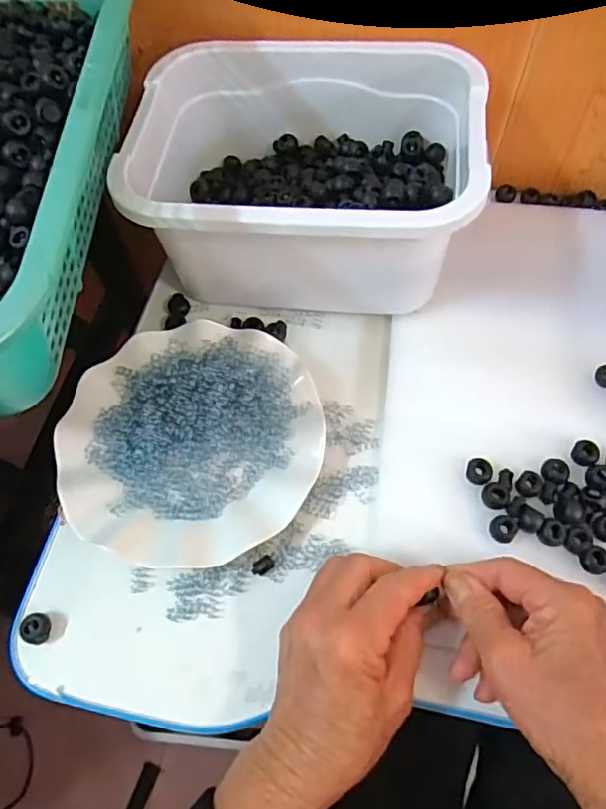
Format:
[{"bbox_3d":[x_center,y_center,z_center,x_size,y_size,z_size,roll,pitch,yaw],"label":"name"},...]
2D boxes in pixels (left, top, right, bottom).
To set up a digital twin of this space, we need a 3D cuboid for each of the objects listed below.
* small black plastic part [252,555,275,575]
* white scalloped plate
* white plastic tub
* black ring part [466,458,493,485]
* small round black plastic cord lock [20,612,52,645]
[{"bbox_3d":[-0.027,0.106,0.383,0.015,0.004,0.010,-36,67,-16],"label":"small black plastic part"},{"bbox_3d":[-0.078,0.022,0.415,0.177,0.028,0.174,-1,62,1],"label":"white scalloped plate"},{"bbox_3d":[0.002,-0.169,0.454,0.242,0.122,0.191,7,62,5],"label":"white plastic tub"},{"bbox_3d":[0.120,0.045,0.394,0.017,0.005,0.015,30,67,16],"label":"black ring part"},{"bbox_3d":[-0.167,0.140,0.363,0.015,0.008,0.018,4,62,3],"label":"small round black plastic cord lock"}]

